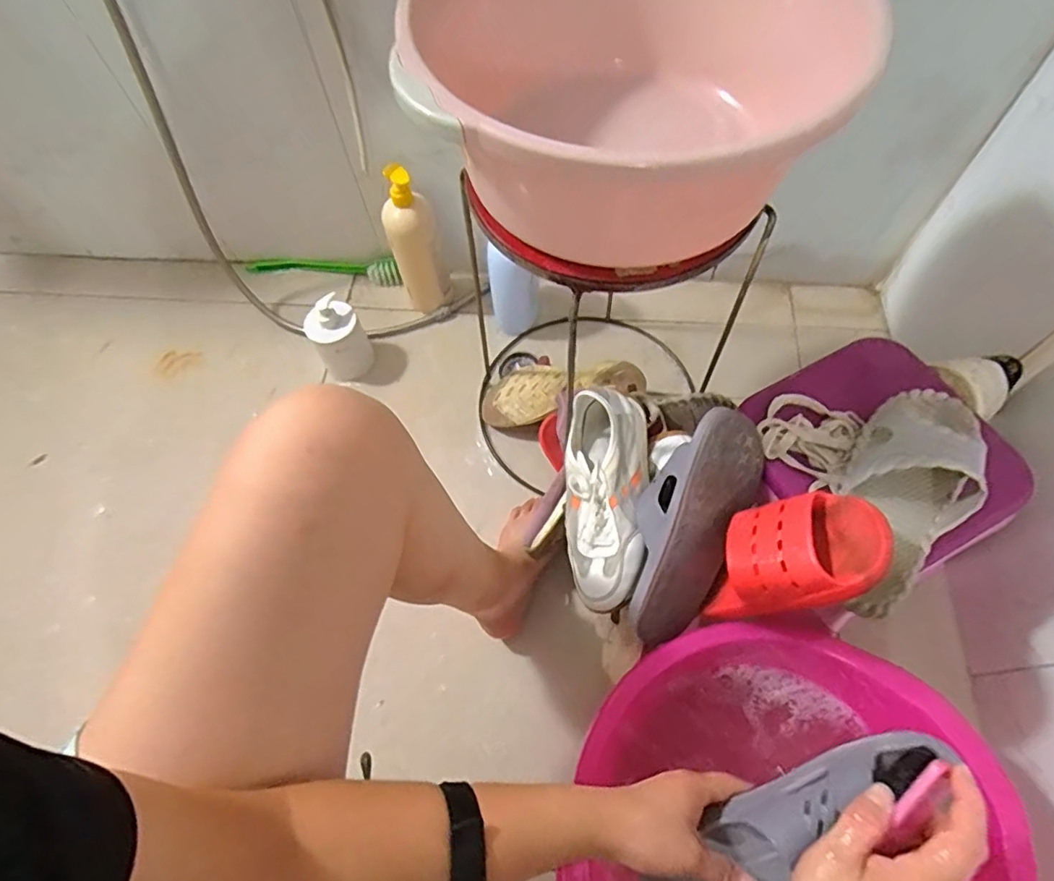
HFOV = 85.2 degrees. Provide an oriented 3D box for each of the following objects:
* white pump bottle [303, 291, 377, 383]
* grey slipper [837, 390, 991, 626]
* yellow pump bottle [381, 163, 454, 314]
[{"bbox_3d":[-0.295,-0.155,0.923,0.086,0.126,0.091,-33,66,-12],"label":"white pump bottle"},{"bbox_3d":[0.358,0.039,0.532,0.105,0.065,0.251,30,69,17],"label":"grey slipper"},{"bbox_3d":[-0.178,-0.312,0.922,0.078,0.253,0.058,-20,64,-6],"label":"yellow pump bottle"}]

